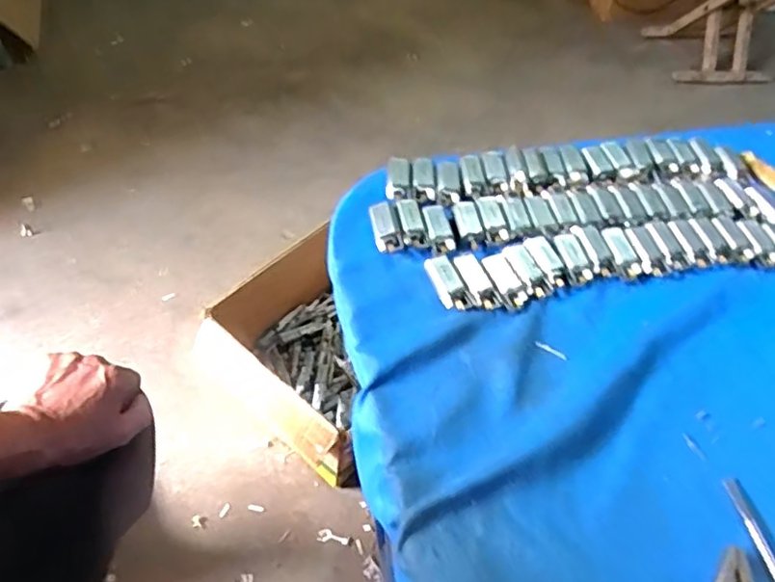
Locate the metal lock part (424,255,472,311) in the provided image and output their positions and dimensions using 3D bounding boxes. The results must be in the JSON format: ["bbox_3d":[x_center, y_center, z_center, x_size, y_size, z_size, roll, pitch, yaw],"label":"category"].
[{"bbox_3d":[0.044,-0.005,0.465,0.020,0.007,0.045,-18,58,-17],"label":"metal lock part"}]

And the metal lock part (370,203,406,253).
[{"bbox_3d":[0.000,-0.050,0.489,0.021,0.008,0.044,-7,55,-10],"label":"metal lock part"}]

